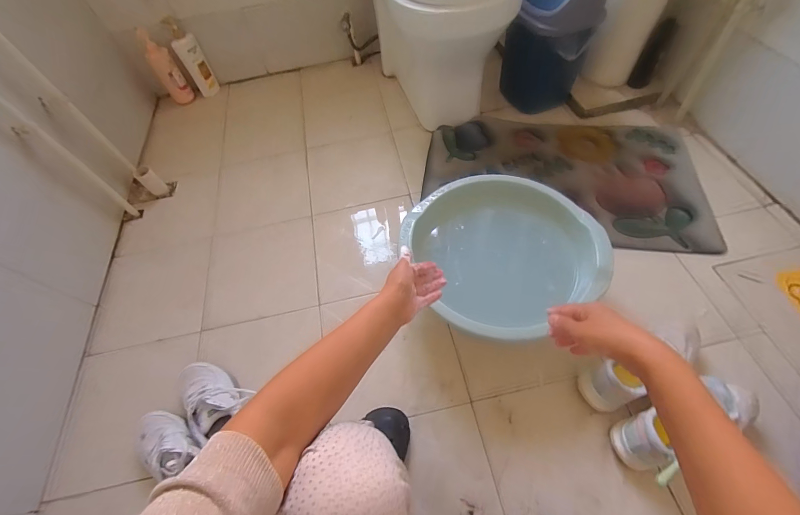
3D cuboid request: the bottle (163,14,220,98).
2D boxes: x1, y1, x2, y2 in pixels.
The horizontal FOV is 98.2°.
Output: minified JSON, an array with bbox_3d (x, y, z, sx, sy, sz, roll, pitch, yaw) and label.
[{"bbox_3d":[-0.752,-0.716,1.275,0.086,0.257,0.049,-30,61,-14],"label":"bottle"}]

